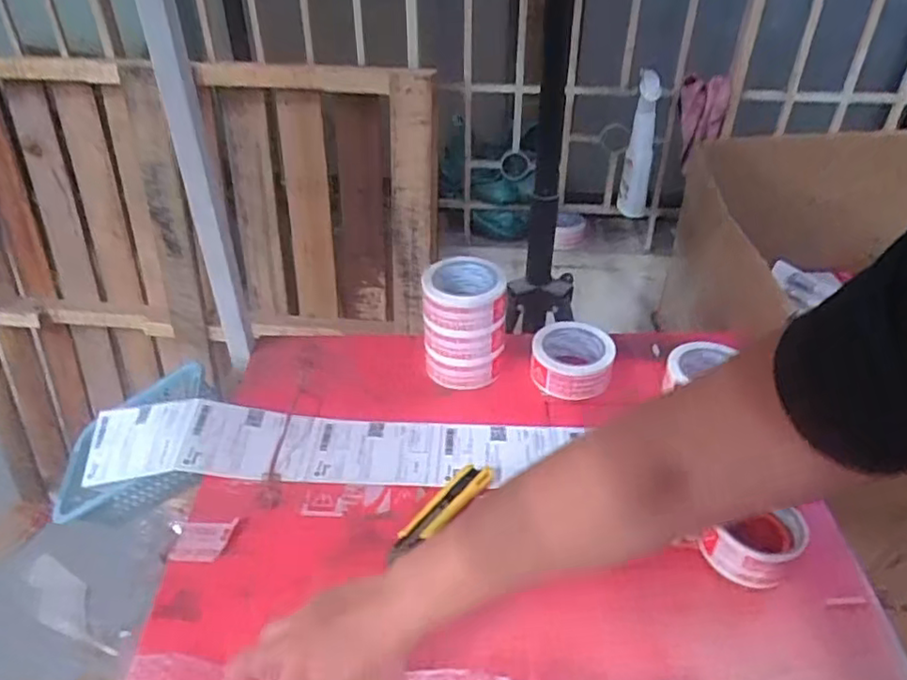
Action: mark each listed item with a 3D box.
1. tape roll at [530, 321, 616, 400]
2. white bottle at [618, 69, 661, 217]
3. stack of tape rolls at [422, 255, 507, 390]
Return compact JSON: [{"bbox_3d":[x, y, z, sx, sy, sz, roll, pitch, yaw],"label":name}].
[{"bbox_3d":[0.159,0.026,0.886,0.106,0.053,0.102,0,37,0],"label":"tape roll"},{"bbox_3d":[0.367,-0.383,1.285,0.054,0.277,0.062,7,16,9],"label":"white bottle"},{"bbox_3d":[0.016,-0.017,0.878,0.108,0.151,0.097,-1,37,-1],"label":"stack of tape rolls"}]

